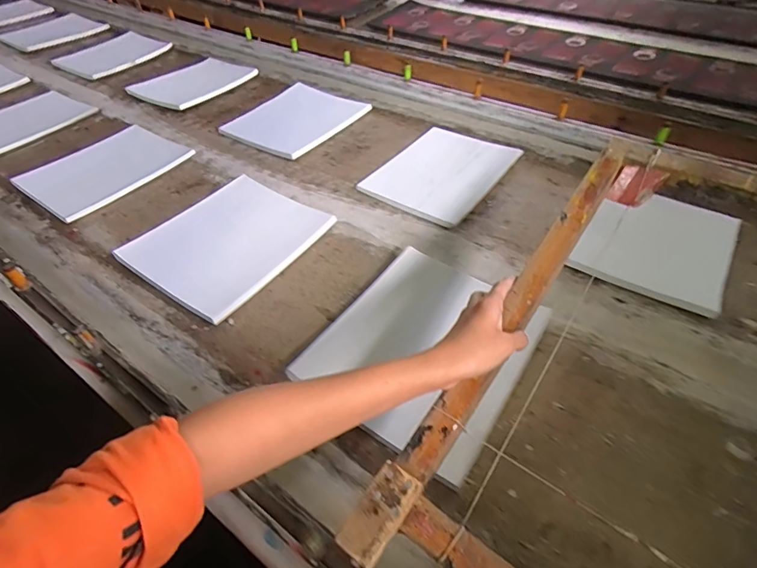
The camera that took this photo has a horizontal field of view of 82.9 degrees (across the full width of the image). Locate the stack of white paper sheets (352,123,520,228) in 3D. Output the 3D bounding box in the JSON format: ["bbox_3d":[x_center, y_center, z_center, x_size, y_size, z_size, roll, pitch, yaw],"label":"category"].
[{"bbox_3d":[0.128,-0.226,0.839,0.207,0.016,0.283,28,54,26],"label":"stack of white paper sheets"}]

